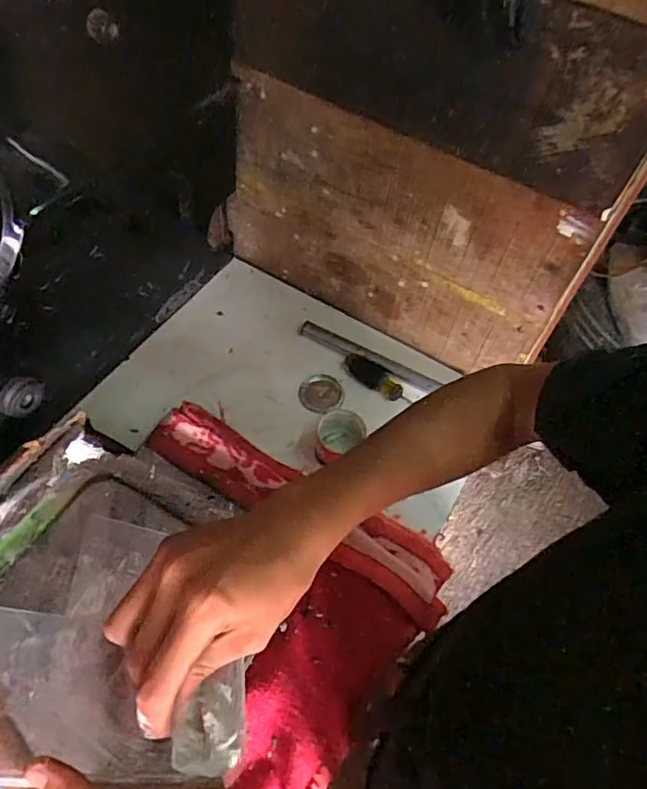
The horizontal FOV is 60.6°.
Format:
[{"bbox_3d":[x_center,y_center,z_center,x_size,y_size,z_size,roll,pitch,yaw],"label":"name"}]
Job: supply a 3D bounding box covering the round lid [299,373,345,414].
[{"bbox_3d":[-0.003,-0.001,0.906,0.071,0.012,0.070,2,55,-3],"label":"round lid"}]

